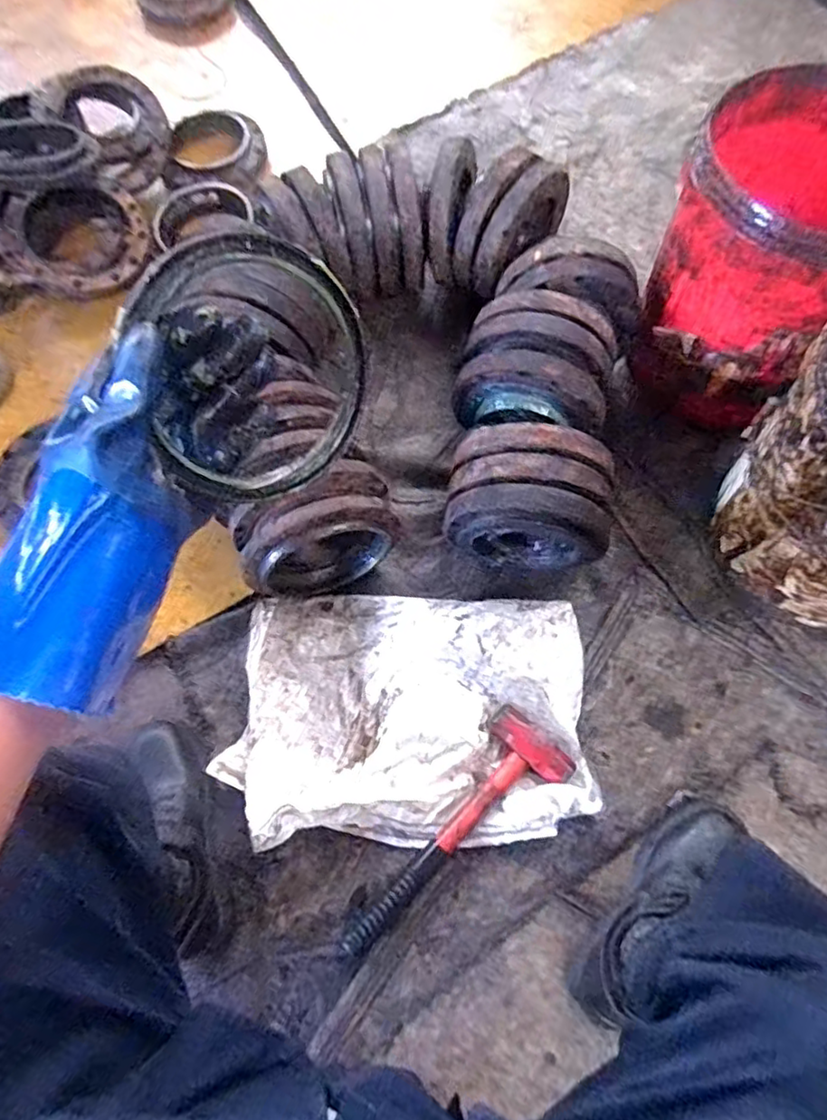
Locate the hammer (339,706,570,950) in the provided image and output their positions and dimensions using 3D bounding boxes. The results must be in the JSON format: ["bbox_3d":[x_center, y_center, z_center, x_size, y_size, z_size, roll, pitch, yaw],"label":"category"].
[{"bbox_3d":[0.037,0.314,0.723,0.330,0.037,0.104,-41,74,-13],"label":"hammer"}]

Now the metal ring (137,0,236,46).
[{"bbox_3d":[-0.444,-1.106,1.234,0.176,0.054,0.186,0,69,1],"label":"metal ring"}]

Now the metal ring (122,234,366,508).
[{"bbox_3d":[-0.088,-0.113,0.386,0.142,0.158,0.014,-22,31,-30],"label":"metal ring"}]

